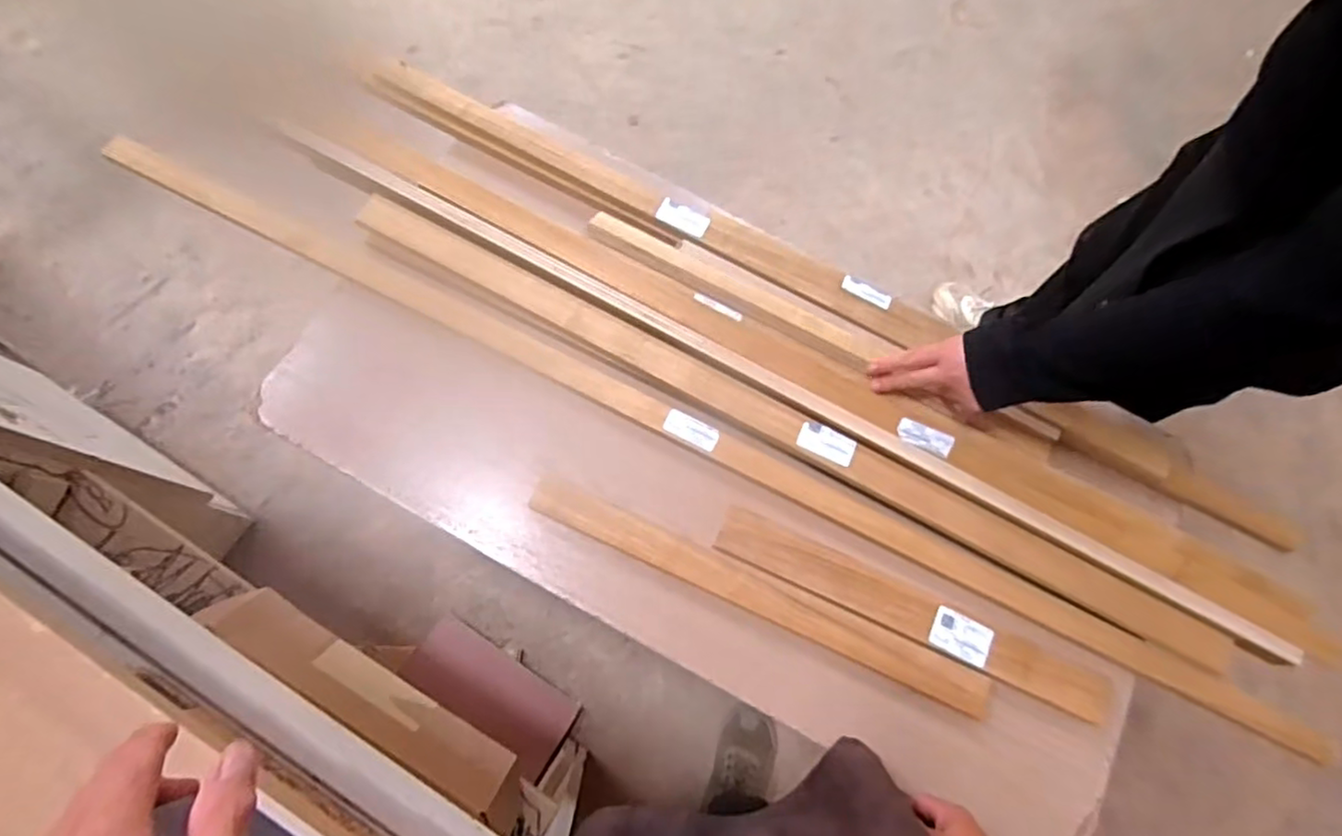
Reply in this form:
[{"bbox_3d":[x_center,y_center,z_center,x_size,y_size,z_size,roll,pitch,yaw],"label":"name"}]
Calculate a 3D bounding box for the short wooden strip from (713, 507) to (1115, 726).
[{"bbox_3d":[0.247,0.200,0.679,0.418,0.011,0.048,24,73,4],"label":"short wooden strip"}]

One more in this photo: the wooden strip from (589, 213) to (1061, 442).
[{"bbox_3d":[0.164,-0.100,0.738,0.563,0.010,0.039,27,73,5],"label":"wooden strip"}]

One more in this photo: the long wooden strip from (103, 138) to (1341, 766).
[{"bbox_3d":[0.012,0.009,0.704,1.421,0.021,0.039,26,76,5],"label":"long wooden strip"}]

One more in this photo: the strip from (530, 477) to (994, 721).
[{"bbox_3d":[0.088,0.179,0.677,0.501,0.009,0.040,25,76,4],"label":"strip"}]

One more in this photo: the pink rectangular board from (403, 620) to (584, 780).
[{"bbox_3d":[-0.315,0.484,1.146,0.293,0.024,0.144,37,61,3],"label":"pink rectangular board"}]

